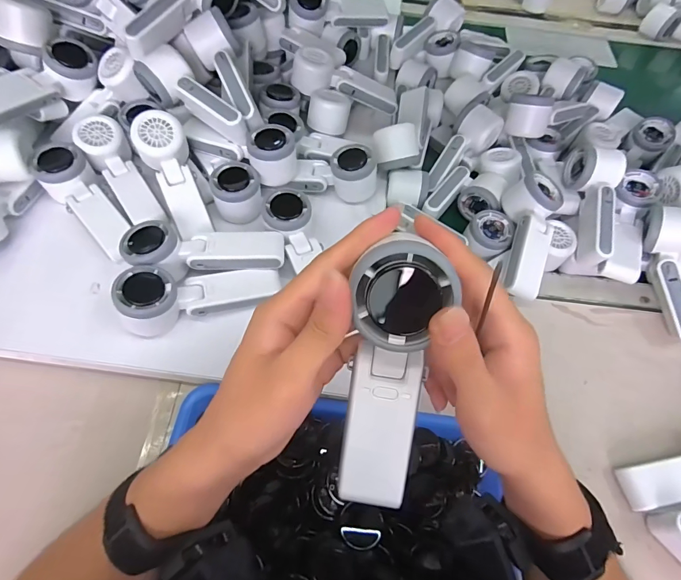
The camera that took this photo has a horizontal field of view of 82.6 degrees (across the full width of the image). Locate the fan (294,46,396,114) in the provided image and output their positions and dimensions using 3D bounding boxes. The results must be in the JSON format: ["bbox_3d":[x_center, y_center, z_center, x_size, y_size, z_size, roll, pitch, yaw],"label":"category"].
[{"bbox_3d":[0.009,-0.313,0.586,0.166,0.050,0.057,12,58,-19],"label":"fan"}]

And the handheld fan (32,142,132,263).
[{"bbox_3d":[-0.306,-0.110,0.468,0.058,0.050,0.167,-39,70,-23],"label":"handheld fan"}]

